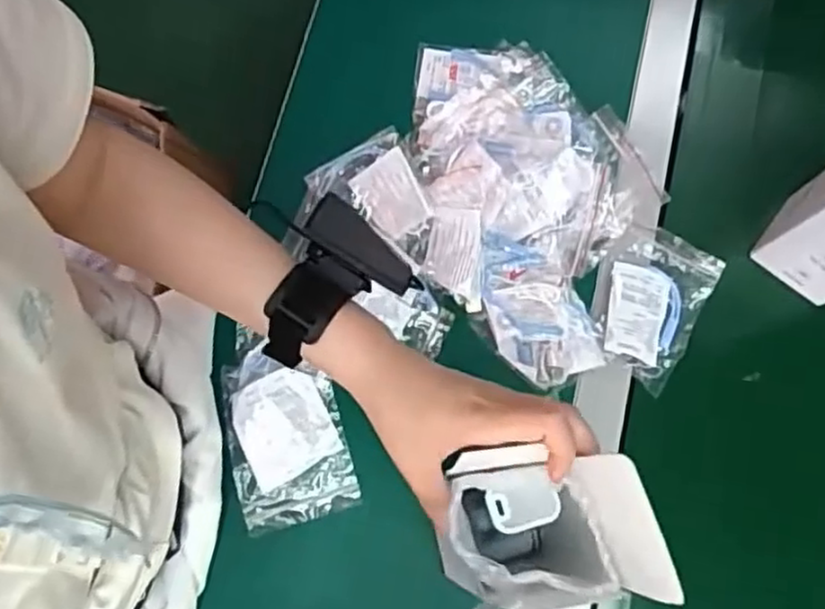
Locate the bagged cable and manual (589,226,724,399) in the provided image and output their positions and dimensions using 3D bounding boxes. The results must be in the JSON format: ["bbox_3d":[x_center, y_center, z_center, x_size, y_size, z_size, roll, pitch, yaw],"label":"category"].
[{"bbox_3d":[0.194,-0.002,0.593,0.089,0.028,0.124,29,79,6],"label":"bagged cable and manual"}]

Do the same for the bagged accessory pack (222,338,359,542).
[{"bbox_3d":[-0.097,0.102,0.550,0.086,0.028,0.128,-14,78,-4],"label":"bagged accessory pack"}]

